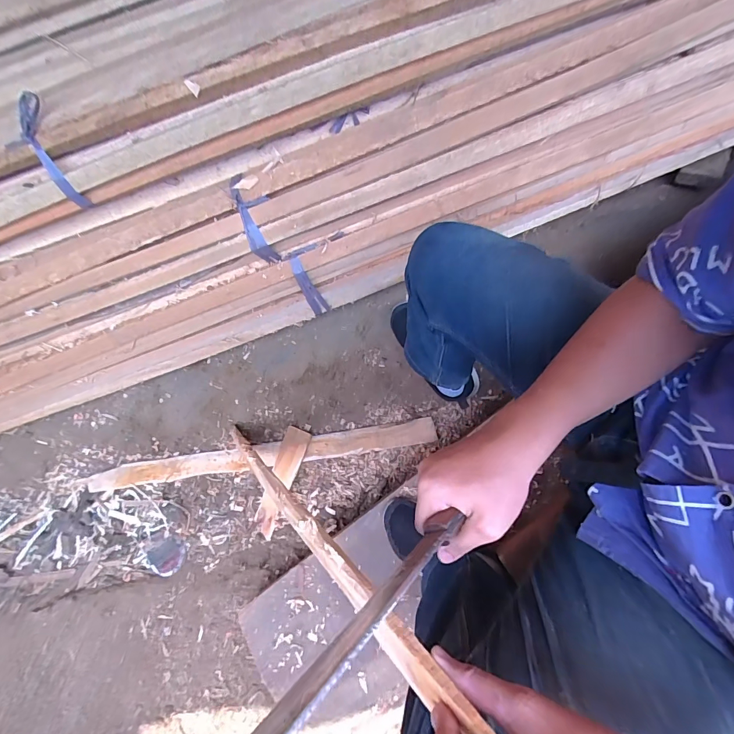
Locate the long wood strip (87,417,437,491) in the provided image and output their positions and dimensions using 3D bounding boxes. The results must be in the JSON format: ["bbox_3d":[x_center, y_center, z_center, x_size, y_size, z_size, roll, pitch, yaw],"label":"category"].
[{"bbox_3d":[-0.258,0.216,0.930,0.850,0.028,0.058,-9,77,0],"label":"long wood strip"}]

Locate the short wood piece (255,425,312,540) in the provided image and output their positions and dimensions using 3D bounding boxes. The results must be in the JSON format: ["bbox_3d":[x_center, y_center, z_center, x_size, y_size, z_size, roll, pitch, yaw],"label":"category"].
[{"bbox_3d":[-0.208,0.271,0.907,0.067,0.017,0.252,16,78,23],"label":"short wood piece"}]

